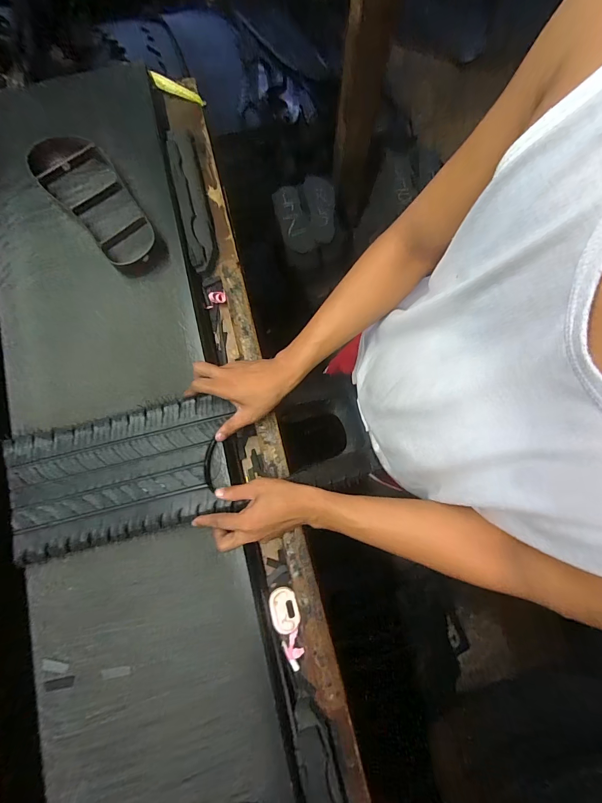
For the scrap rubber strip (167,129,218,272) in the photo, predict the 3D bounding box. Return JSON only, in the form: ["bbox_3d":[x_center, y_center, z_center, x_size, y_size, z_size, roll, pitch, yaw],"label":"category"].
[{"bbox_3d":[-0.200,-0.376,0.622,0.050,0.035,0.299,-12,79,-2],"label":"scrap rubber strip"}]

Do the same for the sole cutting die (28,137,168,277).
[{"bbox_3d":[-0.327,-0.323,0.557,0.104,0.057,0.272,-41,82,-7],"label":"sole cutting die"}]

